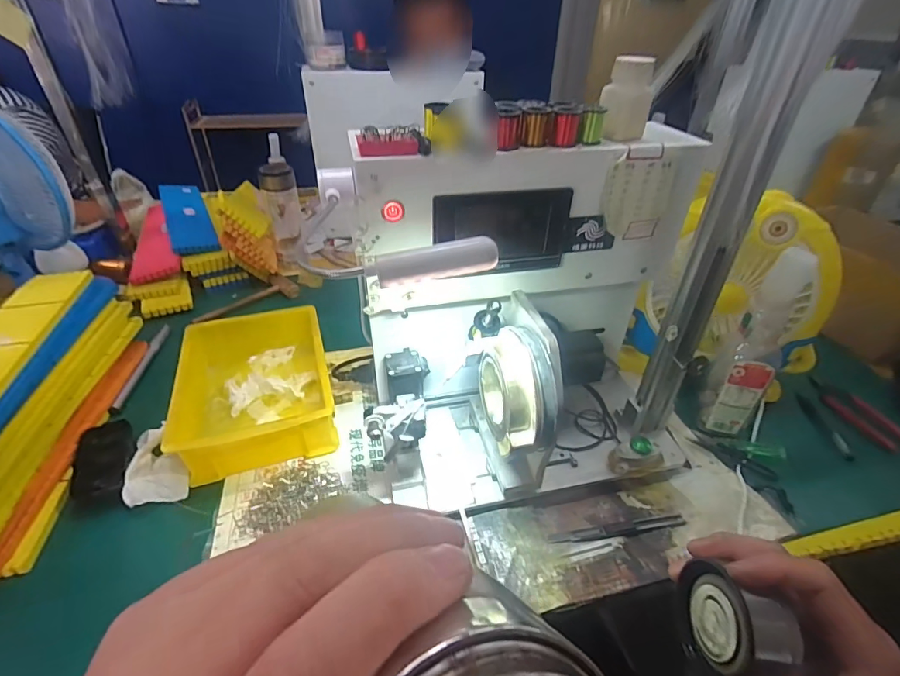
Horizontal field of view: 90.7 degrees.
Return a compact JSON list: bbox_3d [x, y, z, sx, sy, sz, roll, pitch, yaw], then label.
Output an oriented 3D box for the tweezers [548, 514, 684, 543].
[{"bbox_3d":[0.178,0.202,0.471,0.145,0.009,0.016,-2,37,-6],"label":"tweezers"}]

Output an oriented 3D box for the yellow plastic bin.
[{"bbox_3d":[-0.251,0.063,0.584,0.175,0.076,0.225,-11,38,-17],"label":"yellow plastic bin"}]

